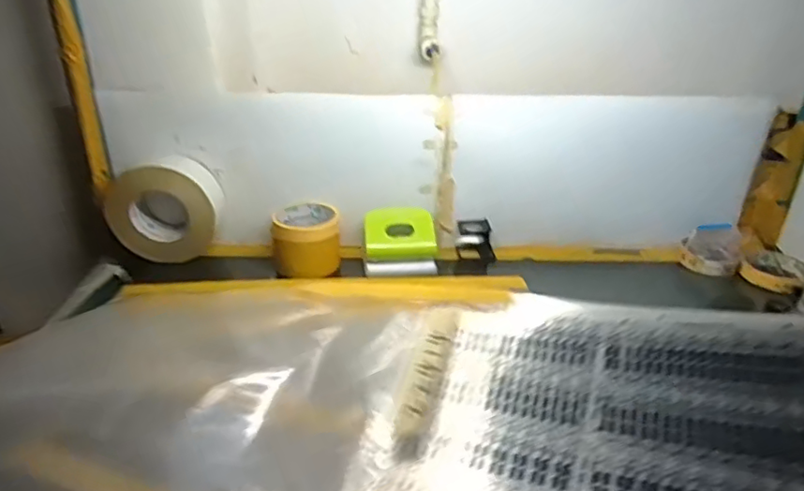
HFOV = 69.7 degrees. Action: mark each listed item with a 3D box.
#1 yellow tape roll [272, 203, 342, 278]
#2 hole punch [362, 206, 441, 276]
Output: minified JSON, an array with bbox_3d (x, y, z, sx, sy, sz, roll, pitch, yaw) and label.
[{"bbox_3d":[-0.132,-0.008,0.803,0.088,0.073,0.088,-3,27,-9],"label":"yellow tape roll"},{"bbox_3d":[-0.001,-0.005,0.798,0.098,0.079,0.049,0,27,-4],"label":"hole punch"}]

